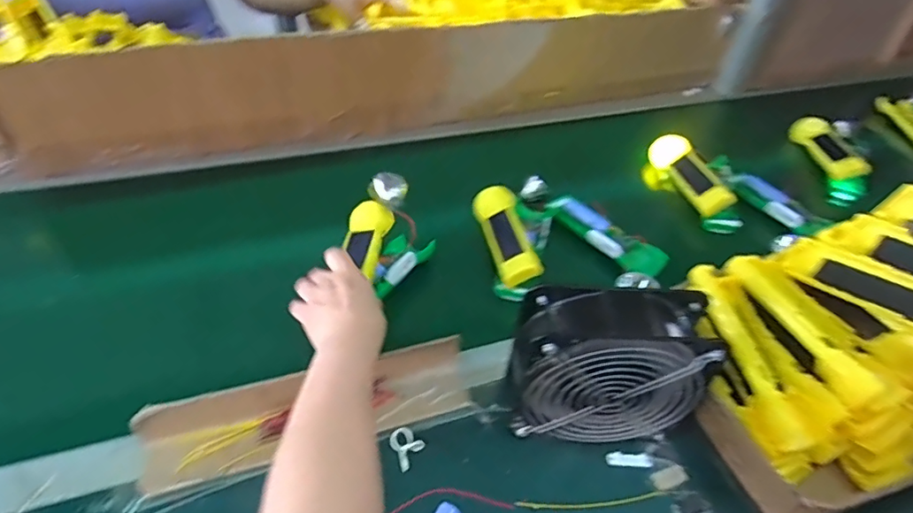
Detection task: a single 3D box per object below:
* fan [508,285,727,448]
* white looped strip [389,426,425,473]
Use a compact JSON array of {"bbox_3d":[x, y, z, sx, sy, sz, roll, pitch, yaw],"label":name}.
[{"bbox_3d":[0.121,0.097,0.444,0.151,0.152,0.061,3,42,-2],"label":"fan"},{"bbox_3d":[-0.044,0.161,0.458,0.026,0.006,0.034,-28,52,-31],"label":"white looped strip"}]

